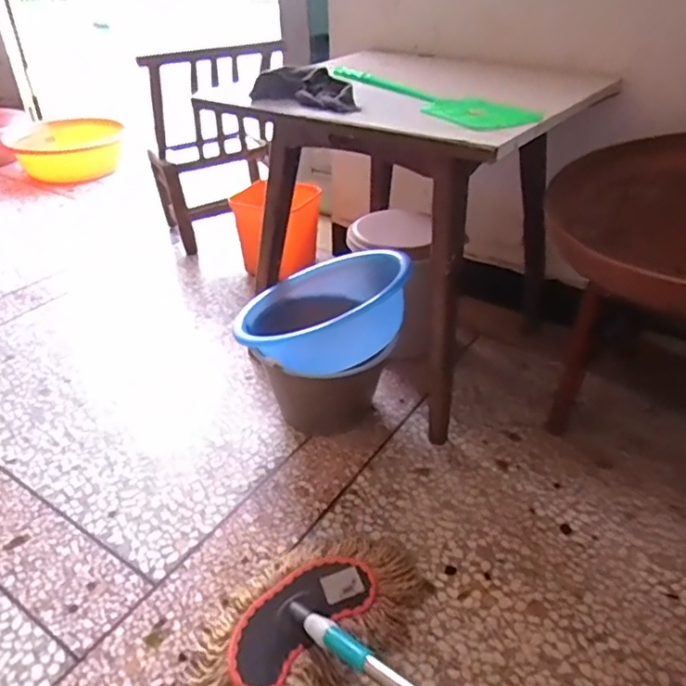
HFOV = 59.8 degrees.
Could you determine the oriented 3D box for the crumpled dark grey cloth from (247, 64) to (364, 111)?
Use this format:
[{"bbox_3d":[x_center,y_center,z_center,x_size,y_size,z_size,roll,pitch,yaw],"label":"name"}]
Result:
[{"bbox_3d":[-0.053,-0.438,1.027,0.217,0.049,0.095,25,43,32],"label":"crumpled dark grey cloth"}]

